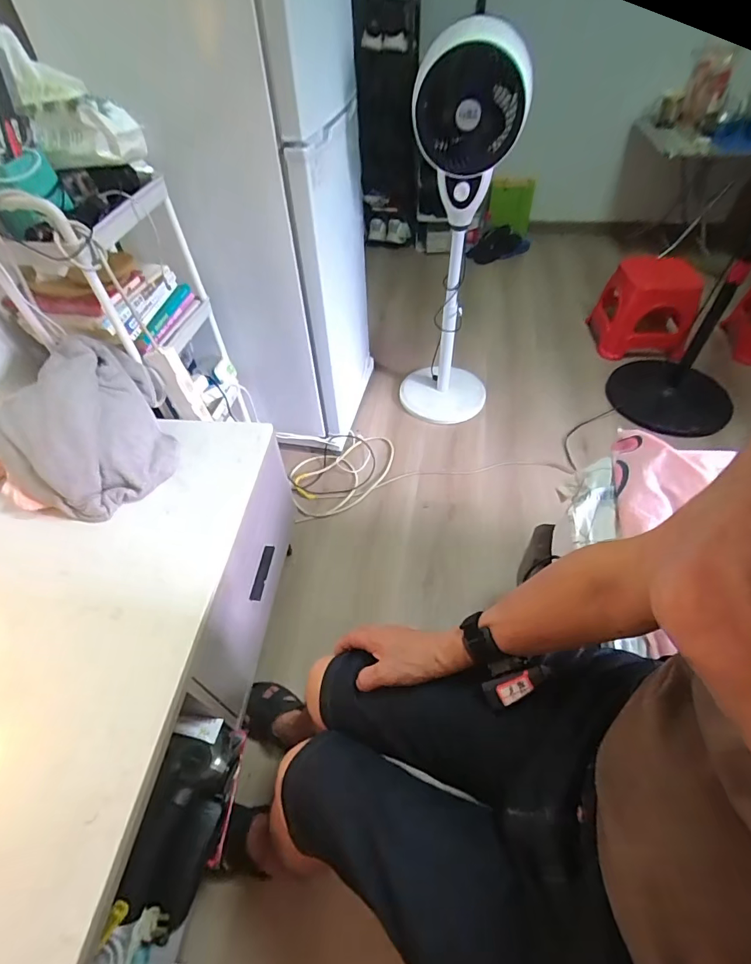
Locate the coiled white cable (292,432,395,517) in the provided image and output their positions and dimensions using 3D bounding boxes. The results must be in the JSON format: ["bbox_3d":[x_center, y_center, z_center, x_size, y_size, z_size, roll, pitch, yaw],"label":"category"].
[{"bbox_3d":[-0.090,-0.050,1.421,0.410,0.046,0.267,-26,53,-19],"label":"coiled white cable"}]

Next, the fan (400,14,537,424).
[{"bbox_3d":[0.225,-0.599,1.271,0.271,0.986,0.305,6,50,8],"label":"fan"}]

